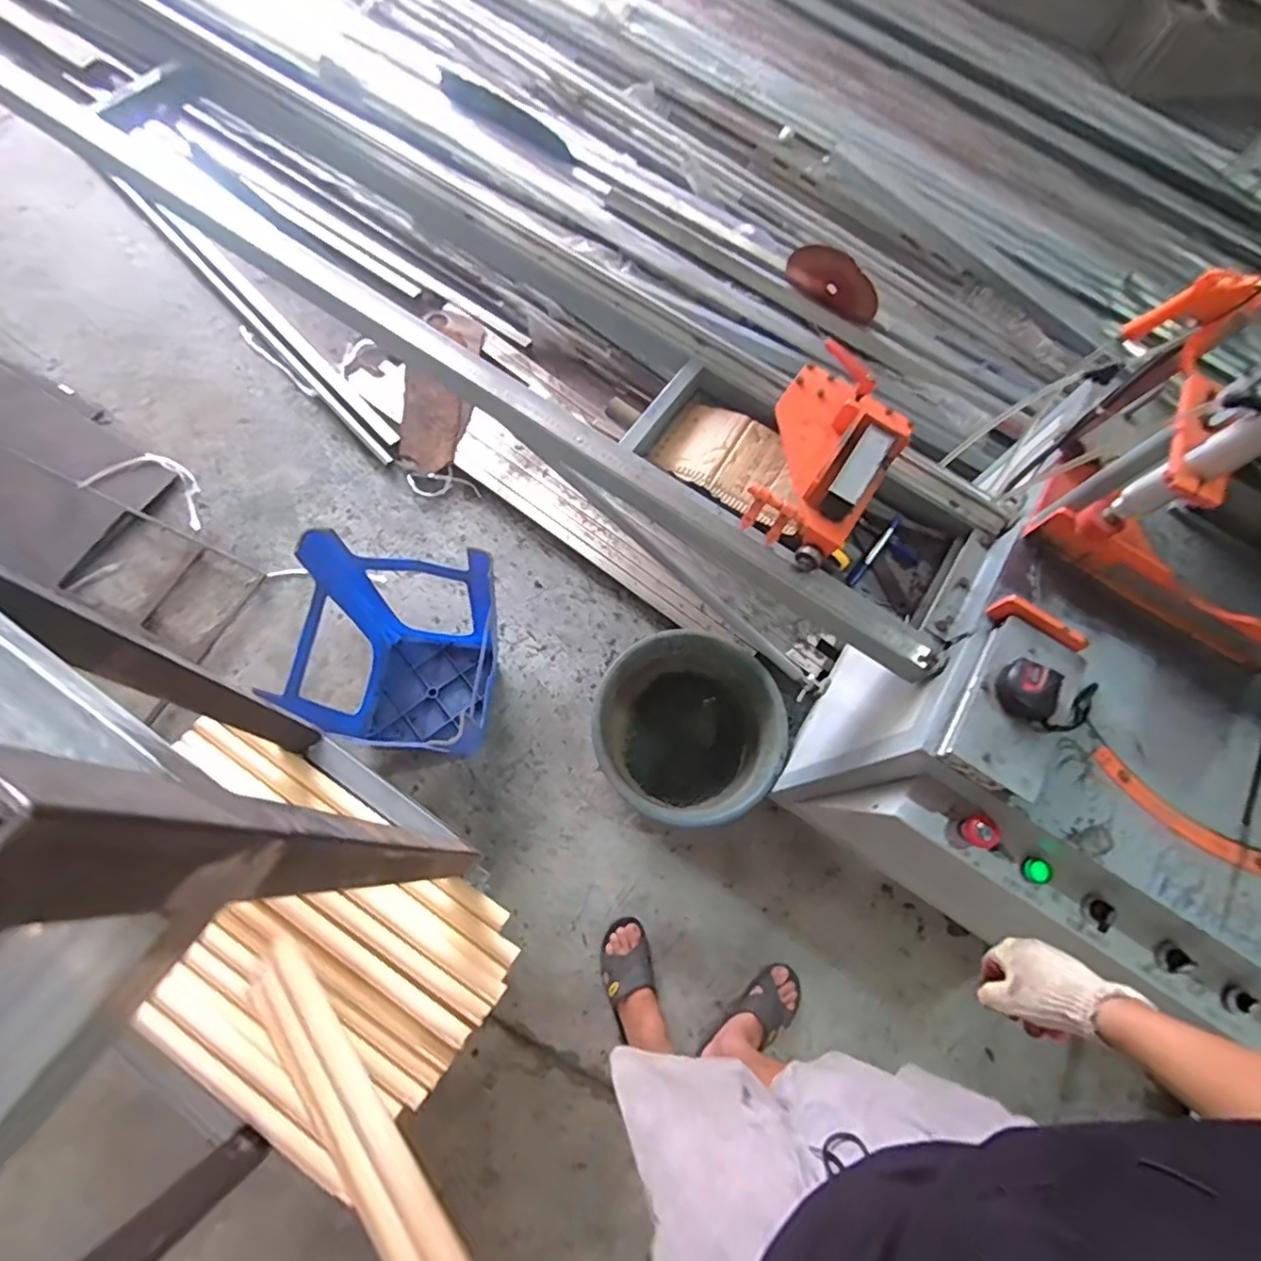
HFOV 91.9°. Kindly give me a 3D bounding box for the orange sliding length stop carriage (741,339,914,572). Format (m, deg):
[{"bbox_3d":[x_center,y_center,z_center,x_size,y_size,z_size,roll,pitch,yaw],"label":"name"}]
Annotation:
[{"bbox_3d":[0.260,-0.237,0.823,0.181,0.078,0.263,33,70,6],"label":"orange sliding length stop carriage"}]

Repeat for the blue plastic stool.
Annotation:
[{"bbox_3d":[-0.430,0.056,1.175,0.339,0.431,0.308,9,72,3],"label":"blue plastic stool"}]

